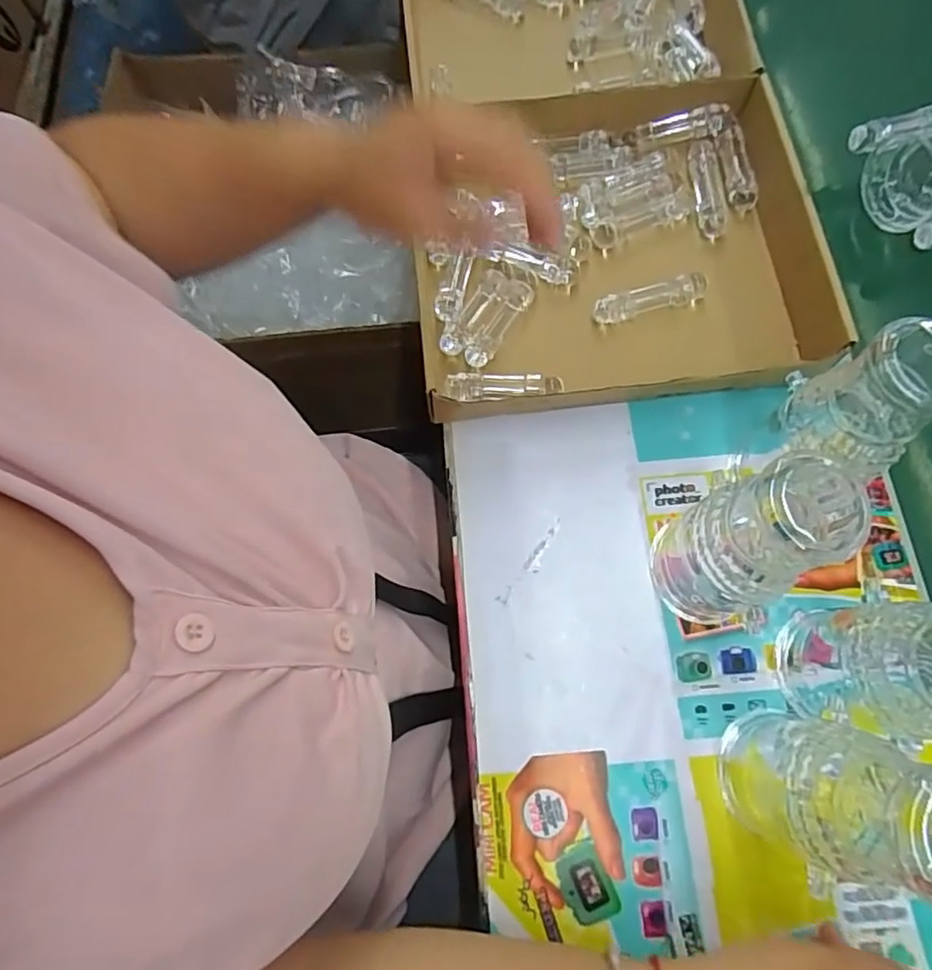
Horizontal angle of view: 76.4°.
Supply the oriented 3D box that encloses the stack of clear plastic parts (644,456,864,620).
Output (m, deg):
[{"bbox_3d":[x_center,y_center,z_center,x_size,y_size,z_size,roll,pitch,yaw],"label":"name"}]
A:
[{"bbox_3d":[0.163,0.037,0.356,0.061,0.175,0.066,-32,74,-7],"label":"stack of clear plastic parts"}]

